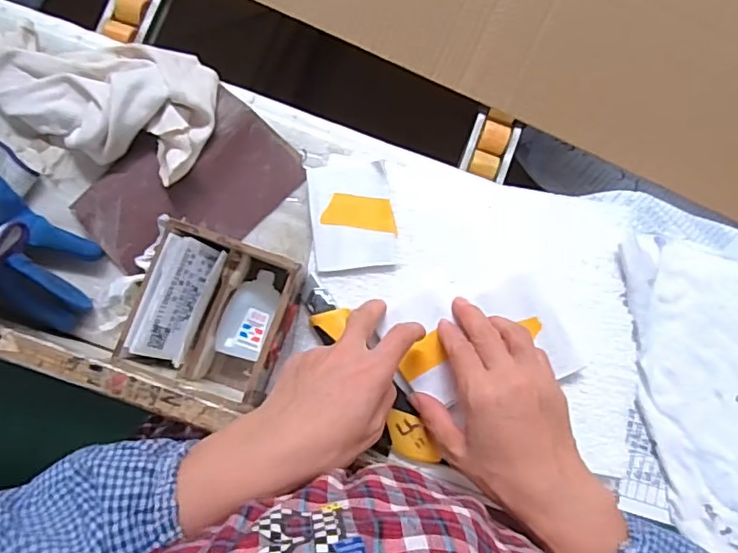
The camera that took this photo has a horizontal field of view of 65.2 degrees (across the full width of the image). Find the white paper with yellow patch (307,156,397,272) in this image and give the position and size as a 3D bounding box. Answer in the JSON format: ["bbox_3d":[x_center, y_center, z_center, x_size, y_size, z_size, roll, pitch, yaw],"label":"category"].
[{"bbox_3d":[-0.013,-0.050,0.453,0.062,0.015,0.087,-5,83,-5],"label":"white paper with yellow patch"}]

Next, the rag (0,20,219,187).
[{"bbox_3d":[-0.219,-0.148,0.444,0.197,0.035,0.095,21,82,-1],"label":"rag"}]

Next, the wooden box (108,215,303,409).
[{"bbox_3d":[-0.108,0.025,0.417,0.100,0.052,0.100,20,82,-1],"label":"wooden box"}]

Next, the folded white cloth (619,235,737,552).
[{"bbox_3d":[0.275,0.097,0.448,0.122,0.027,0.265,-11,85,-6],"label":"folded white cloth"}]

